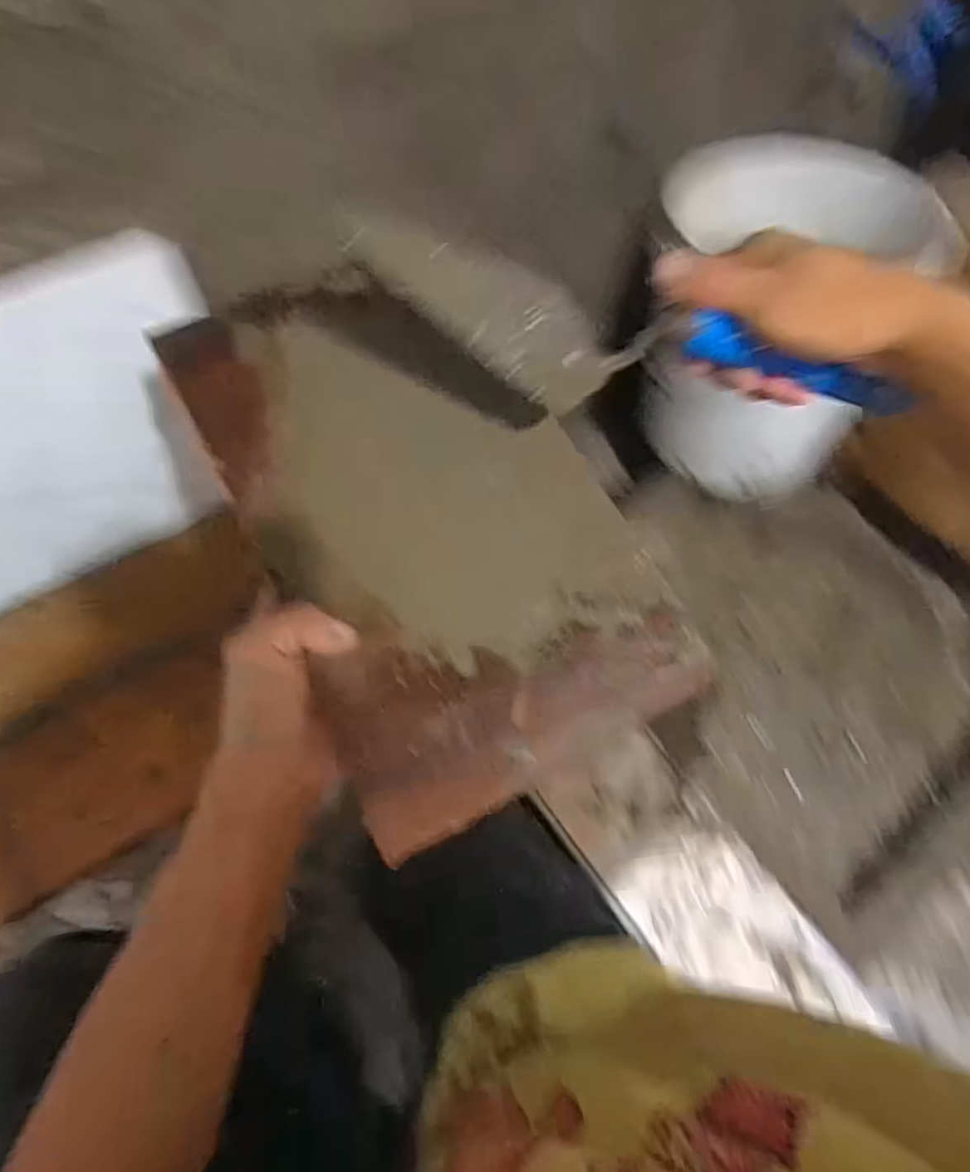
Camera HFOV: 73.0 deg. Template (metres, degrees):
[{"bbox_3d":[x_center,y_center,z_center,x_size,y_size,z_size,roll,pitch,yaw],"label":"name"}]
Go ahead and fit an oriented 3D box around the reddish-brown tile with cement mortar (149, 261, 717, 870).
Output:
[{"bbox_3d":[-0.040,-0.050,0.376,0.191,0.025,0.338,-27,75,-8],"label":"reddish-brown tile with cement mortar"}]

